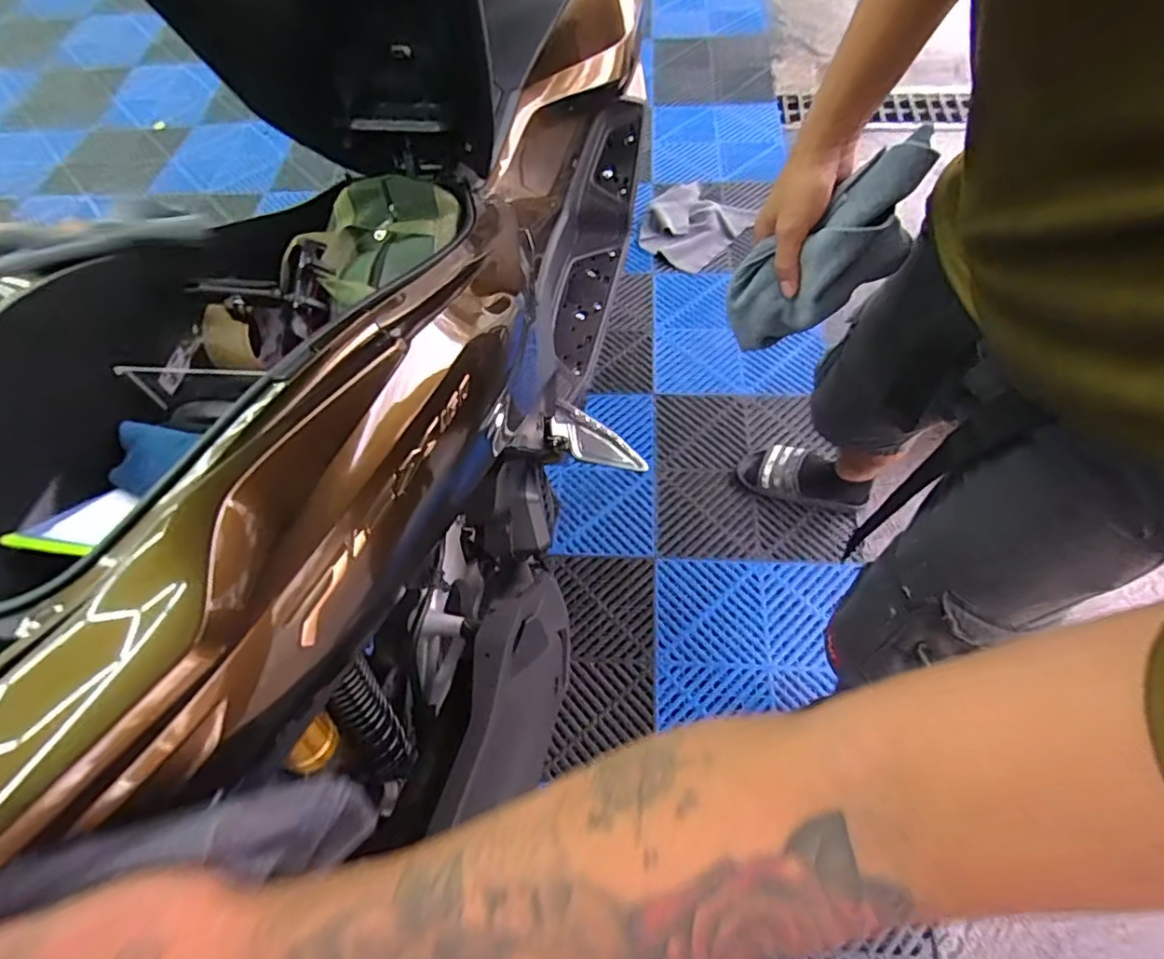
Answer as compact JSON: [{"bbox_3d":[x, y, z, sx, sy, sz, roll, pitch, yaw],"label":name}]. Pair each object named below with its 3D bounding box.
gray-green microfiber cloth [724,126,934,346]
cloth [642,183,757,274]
[{"bbox_3d":[0.218,-0.195,0.531,0.071,0.207,0.077,8,52,-39],"label":"gray-green microfiber cloth"},{"bbox_3d":[0.295,-0.702,1.648,0.246,0.036,0.282,36,69,21],"label":"cloth"}]

